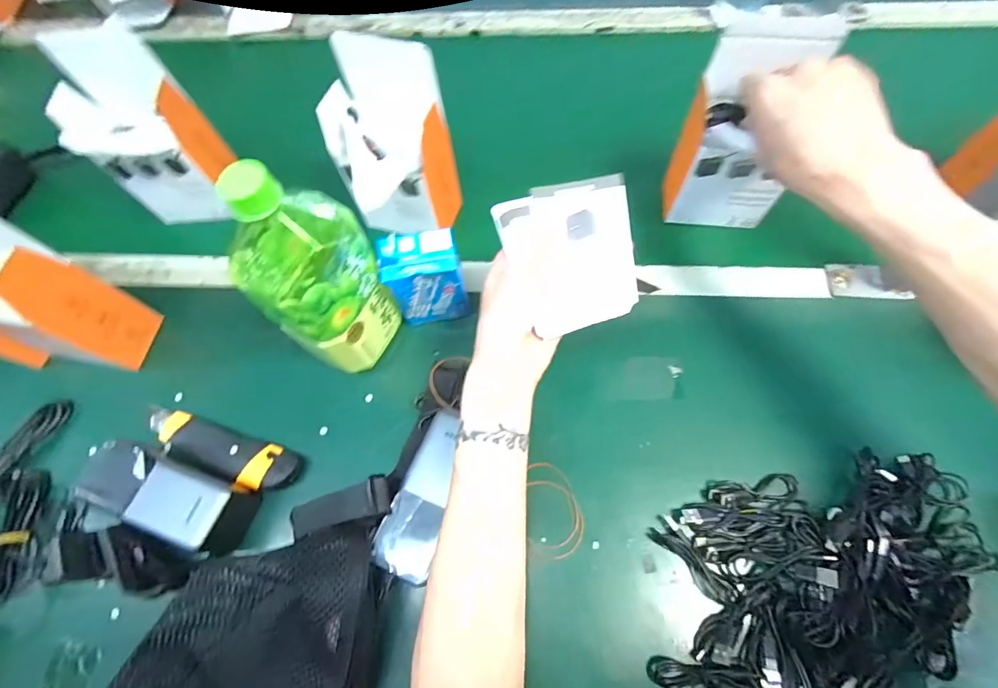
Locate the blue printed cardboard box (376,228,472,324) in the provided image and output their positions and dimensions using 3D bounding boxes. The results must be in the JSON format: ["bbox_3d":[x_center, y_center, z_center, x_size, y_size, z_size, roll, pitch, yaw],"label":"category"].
[{"bbox_3d":[-0.066,-0.057,0.422,0.069,0.105,0.039,-12,66,-3],"label":"blue printed cardboard box"}]

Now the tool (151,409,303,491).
[{"bbox_3d":[-0.265,0.094,0.412,0.163,0.035,0.042,16,68,10],"label":"tool"}]

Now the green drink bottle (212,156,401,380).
[{"bbox_3d":[-0.149,-0.056,0.362,0.079,0.211,0.086,25,70,13],"label":"green drink bottle"}]

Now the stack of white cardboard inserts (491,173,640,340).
[{"bbox_3d":[0.057,-0.069,0.346,0.097,0.008,0.111,-18,87,2],"label":"stack of white cardboard inserts"}]

